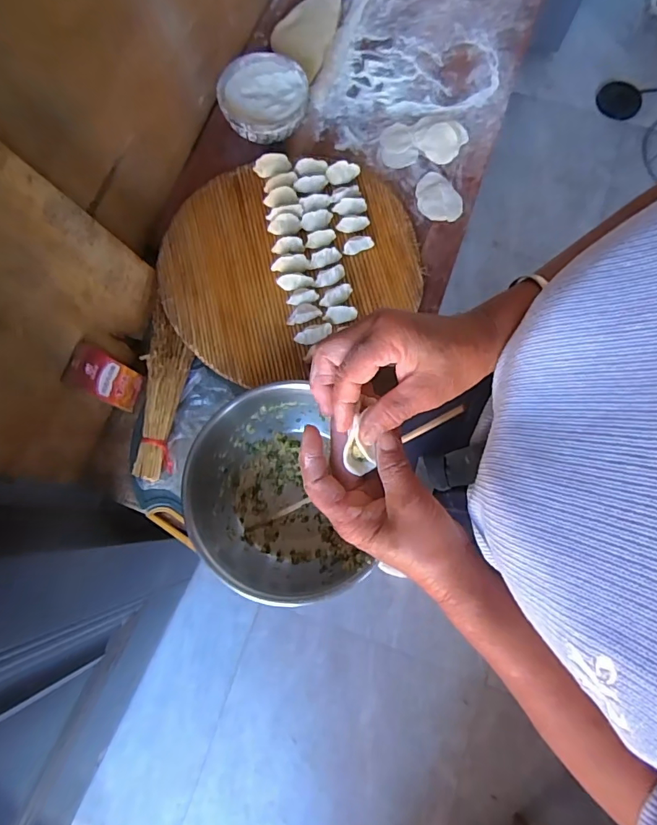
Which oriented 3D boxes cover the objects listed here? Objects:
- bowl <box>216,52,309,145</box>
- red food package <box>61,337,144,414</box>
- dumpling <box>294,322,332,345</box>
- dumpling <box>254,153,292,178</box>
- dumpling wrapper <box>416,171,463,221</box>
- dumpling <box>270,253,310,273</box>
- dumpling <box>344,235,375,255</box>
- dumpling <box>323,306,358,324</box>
[{"bbox_3d":[-0.107,-0.517,0.778,0.139,0.059,0.140,0,77,1],"label":"bowl"},{"bbox_3d":[-0.317,-0.050,0.661,0.029,0.111,0.067,13,76,25],"label":"red food package"},{"bbox_3d":[-0.022,-0.115,0.686,0.055,0.022,0.023,-10,77,-2],"label":"dumpling"},{"bbox_3d":[-0.091,-0.402,0.757,0.060,0.030,0.023,-8,77,-1],"label":"dumpling"},{"bbox_3d":[0.181,-0.357,0.764,0.069,0.014,0.090,-6,77,-1],"label":"dumpling wrapper"},{"bbox_3d":[-0.059,-0.228,0.719,0.058,0.035,0.024,-5,77,0],"label":"dumpling"},{"bbox_3d":[0.049,-0.262,0.724,0.051,0.028,0.017,-19,77,-4],"label":"dumpling"},{"bbox_3d":[0.018,-0.147,0.694,0.049,0.024,0.023,-3,77,0],"label":"dumpling"}]

